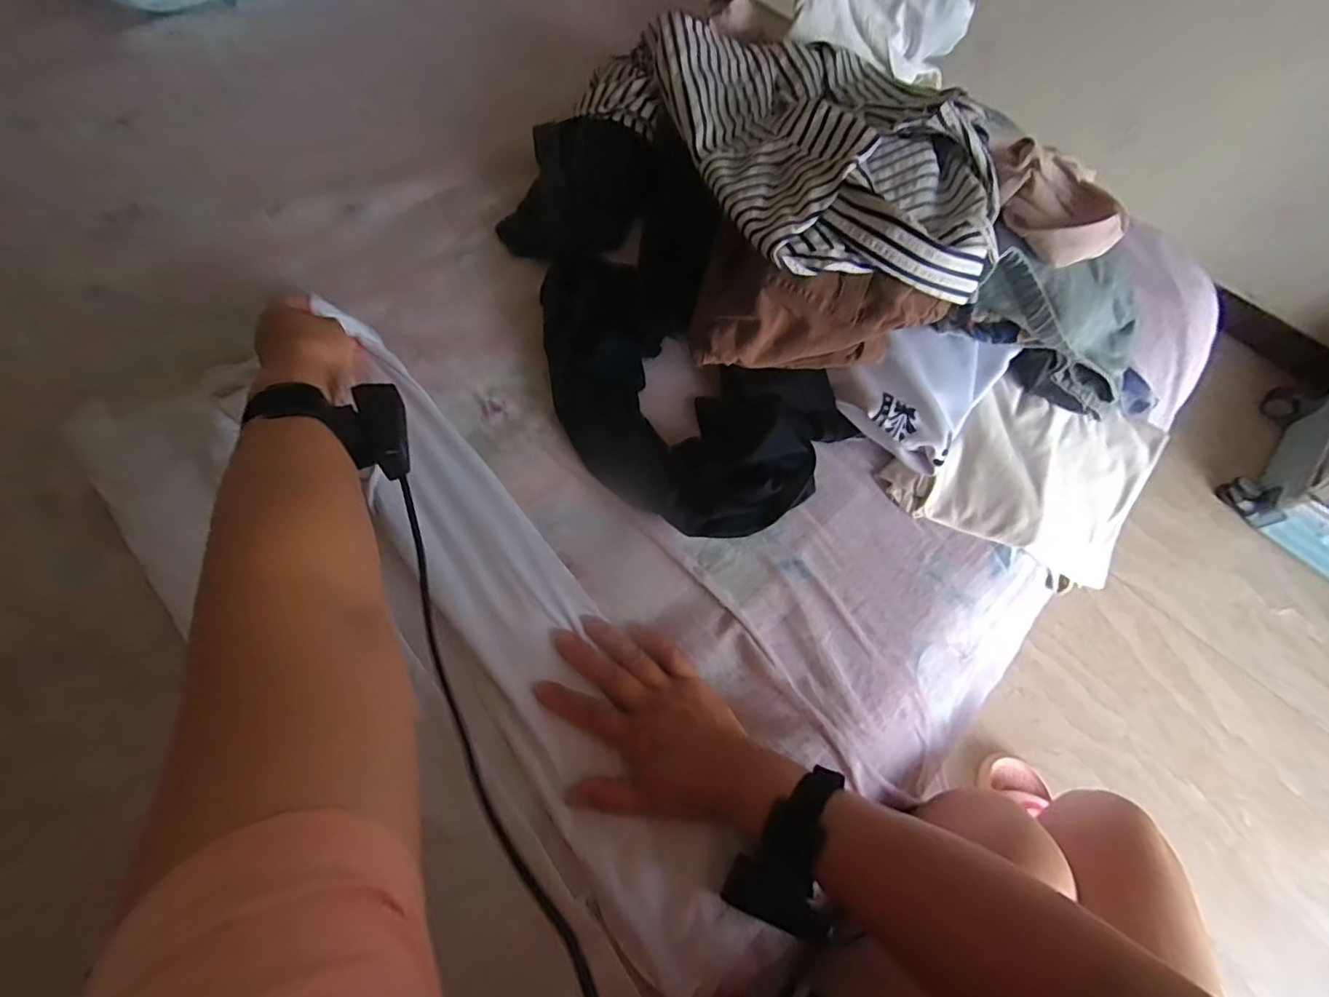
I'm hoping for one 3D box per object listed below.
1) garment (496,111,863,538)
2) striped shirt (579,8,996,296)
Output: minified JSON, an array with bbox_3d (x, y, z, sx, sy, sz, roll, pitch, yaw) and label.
[{"bbox_3d":[-0.016,-0.180,0.541,0.232,0.088,0.458,-27,69,-15],"label":"garment"},{"bbox_3d":[0.146,-0.367,0.540,0.320,0.098,0.471,-27,69,-15],"label":"striped shirt"}]

